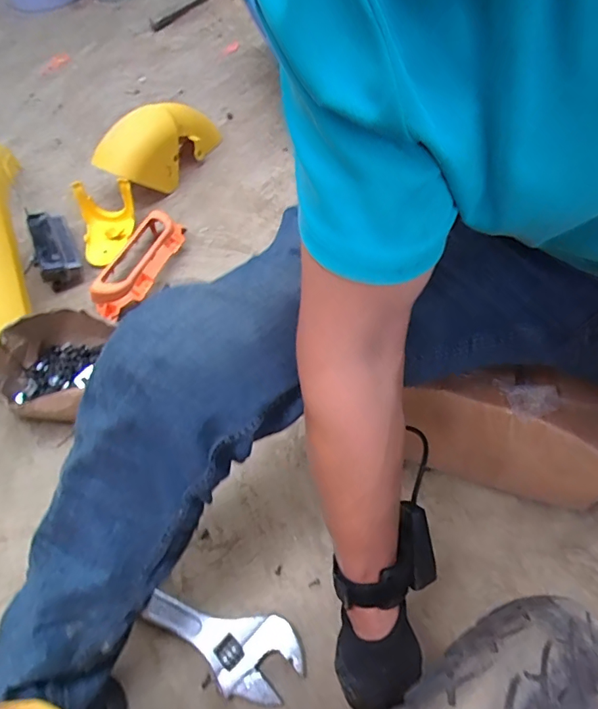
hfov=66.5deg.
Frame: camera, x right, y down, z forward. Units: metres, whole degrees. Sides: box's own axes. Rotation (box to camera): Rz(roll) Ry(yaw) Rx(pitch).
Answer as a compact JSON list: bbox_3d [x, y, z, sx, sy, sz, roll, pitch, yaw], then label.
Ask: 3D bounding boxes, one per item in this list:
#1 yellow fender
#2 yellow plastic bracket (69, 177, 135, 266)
[{"bbox_3d":[-0.300,-0.469,1.027,0.128,0.135,0.312,28,62,21],"label":"yellow fender"},{"bbox_3d":[-0.390,-0.273,0.931,0.114,0.082,0.155,-14,56,-5],"label":"yellow plastic bracket"}]

